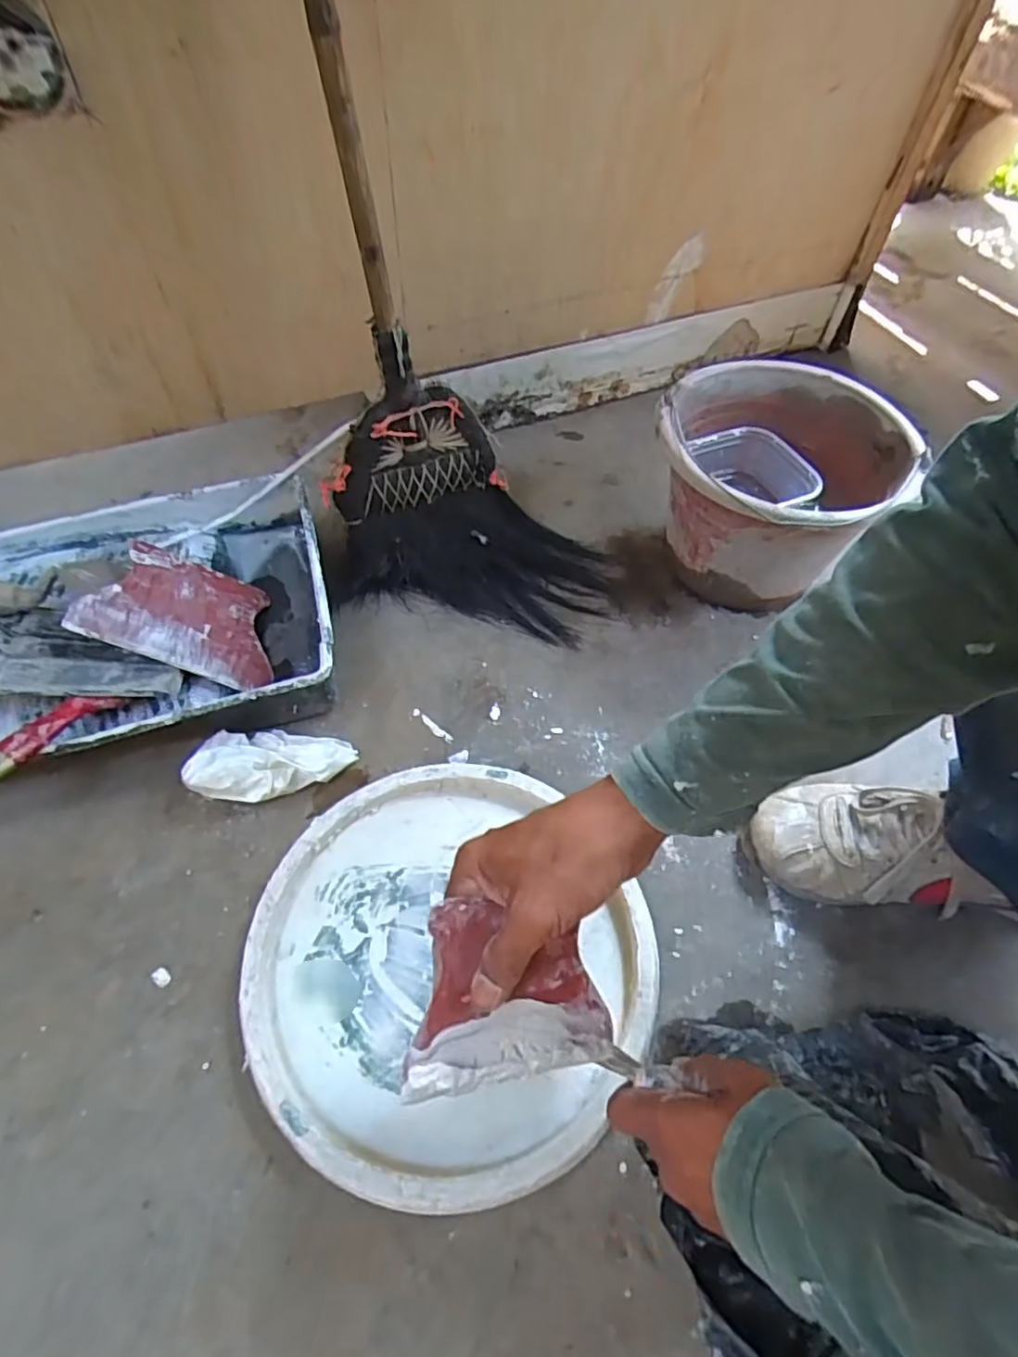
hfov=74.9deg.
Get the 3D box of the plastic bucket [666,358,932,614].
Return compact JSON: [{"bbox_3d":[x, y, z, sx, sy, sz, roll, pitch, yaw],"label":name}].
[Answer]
[{"bbox_3d":[0.263,-0.185,0.688,0.232,0.165,0.249,40,63,23],"label":"plastic bucket"}]

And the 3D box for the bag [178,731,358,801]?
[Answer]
[{"bbox_3d":[-0.204,0.074,0.575,0.132,0.035,0.059,-3,53,-3],"label":"bag"}]

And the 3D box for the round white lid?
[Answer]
[{"bbox_3d":[-0.048,0.205,0.491,0.278,0.026,0.287,0,53,0],"label":"round white lid"}]

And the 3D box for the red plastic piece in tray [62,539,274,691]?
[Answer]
[{"bbox_3d":[-0.299,-0.063,0.623,0.162,0.008,0.128,25,43,-29],"label":"red plastic piece in tray"}]

